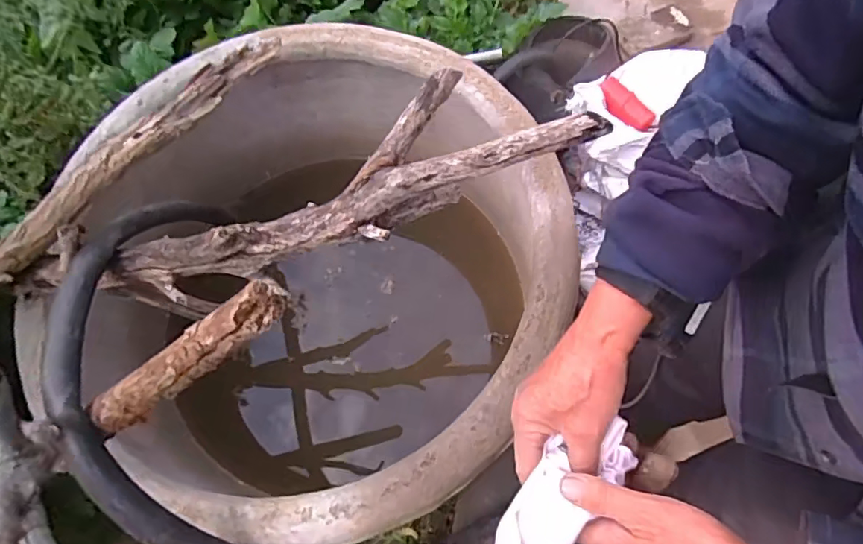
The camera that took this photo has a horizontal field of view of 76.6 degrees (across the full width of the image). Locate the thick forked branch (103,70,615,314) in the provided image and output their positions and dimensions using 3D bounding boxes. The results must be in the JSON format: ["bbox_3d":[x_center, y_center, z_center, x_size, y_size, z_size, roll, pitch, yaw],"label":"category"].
[{"bbox_3d":[-0.113,-0.079,0.650,0.610,0.127,0.153,-18,69,15],"label":"thick forked branch"}]

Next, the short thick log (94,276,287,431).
[{"bbox_3d":[-0.239,0.091,0.509,0.297,0.033,0.038,-32,68,27],"label":"short thick log"}]

